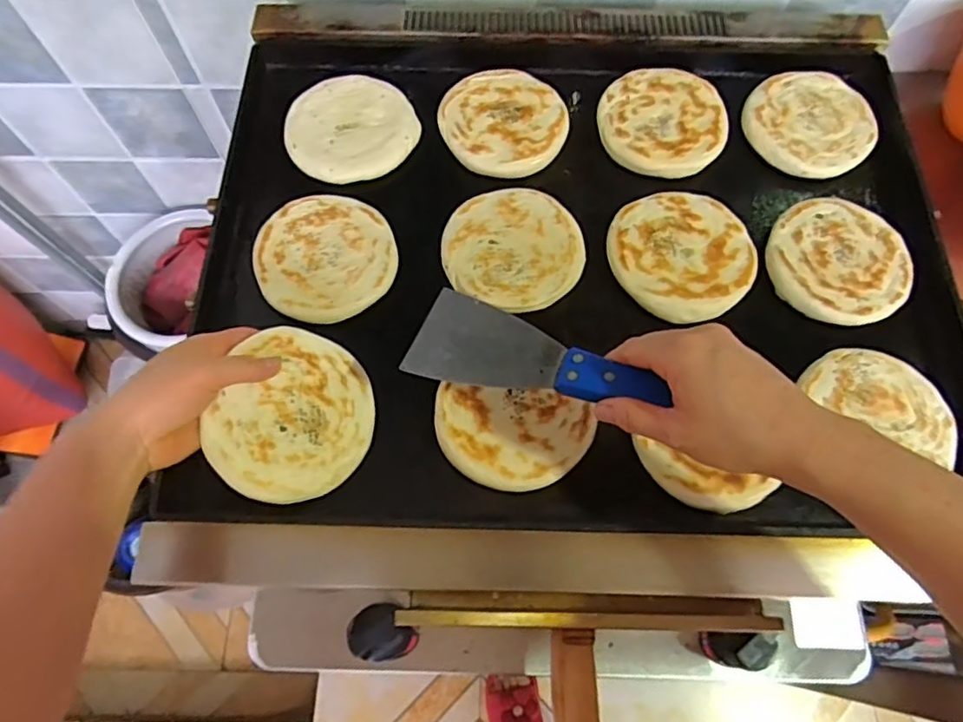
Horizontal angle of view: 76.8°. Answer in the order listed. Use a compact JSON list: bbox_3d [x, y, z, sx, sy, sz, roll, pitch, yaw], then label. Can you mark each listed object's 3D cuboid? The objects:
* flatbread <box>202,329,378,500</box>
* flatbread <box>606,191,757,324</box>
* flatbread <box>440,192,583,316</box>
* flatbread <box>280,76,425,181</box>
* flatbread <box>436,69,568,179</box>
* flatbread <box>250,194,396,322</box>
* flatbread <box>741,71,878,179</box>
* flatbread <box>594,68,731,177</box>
[{"bbox_3d":[-0.138,0.045,0.466,0.115,0.005,0.123,0,90,-29],"label":"flatbread"},{"bbox_3d":[0.182,-0.099,0.551,0.121,0.013,0.126,0,68,-1],"label":"flatbread"},{"bbox_3d":[0.028,-0.100,0.554,0.122,0.018,0.120,0,68,-1],"label":"flatbread"},{"bbox_3d":[-0.131,-0.237,0.610,0.128,0.010,0.122,0,68,-1],"label":"flatbread"},{"bbox_3d":[0.023,-0.241,0.606,0.121,0.010,0.124,0,68,-1],"label":"flatbread"},{"bbox_3d":[-0.142,-0.096,0.553,0.121,0.009,0.127,0,68,-1],"label":"flatbread"},{"bbox_3d":[0.328,-0.238,0.609,0.121,0.014,0.118,0,68,-1],"label":"flatbread"},{"bbox_3d":[0.180,-0.240,0.606,0.121,0.019,0.121,0,68,-1],"label":"flatbread"}]

